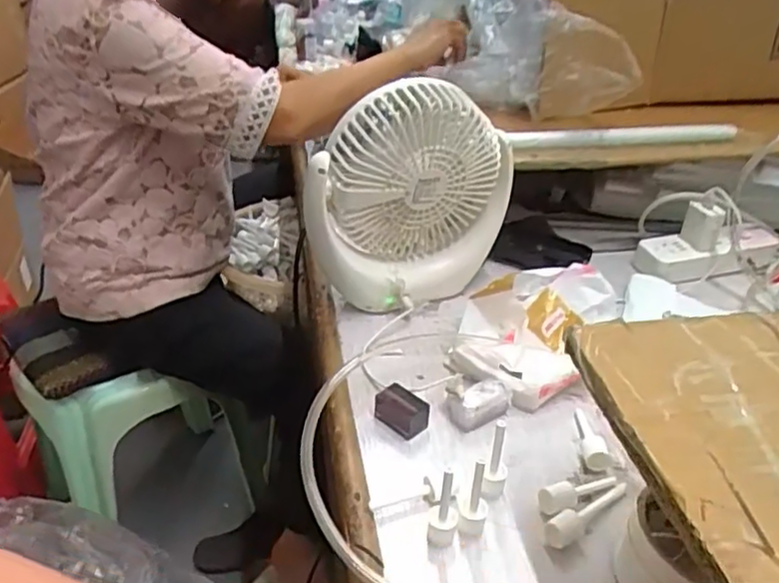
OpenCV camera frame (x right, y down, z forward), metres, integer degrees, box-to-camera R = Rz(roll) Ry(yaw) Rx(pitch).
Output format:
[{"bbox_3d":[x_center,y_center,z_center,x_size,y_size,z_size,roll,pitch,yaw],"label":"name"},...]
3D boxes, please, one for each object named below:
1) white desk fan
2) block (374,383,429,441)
[{"bbox_3d":[0.017,-0.085,0.625,0.189,0.203,0.066,-16,36,-24],"label":"white desk fan"},{"bbox_3d":[0.009,0.093,0.519,0.026,0.025,0.041,-24,40,-33],"label":"block"}]

